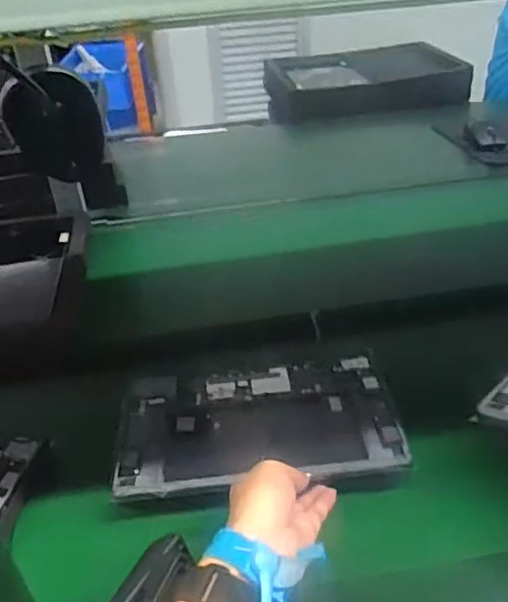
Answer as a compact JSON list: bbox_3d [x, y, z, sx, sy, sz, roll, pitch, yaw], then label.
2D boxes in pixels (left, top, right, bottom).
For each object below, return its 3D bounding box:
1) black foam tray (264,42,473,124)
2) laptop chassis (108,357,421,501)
[{"bbox_3d":[0.267,-0.548,1.560,0.456,0.099,0.260,-4,34,-3],"label":"black foam tray"},{"bbox_3d":[0.004,0.113,0.592,0.252,0.020,0.152,-4,34,-3],"label":"laptop chassis"}]

